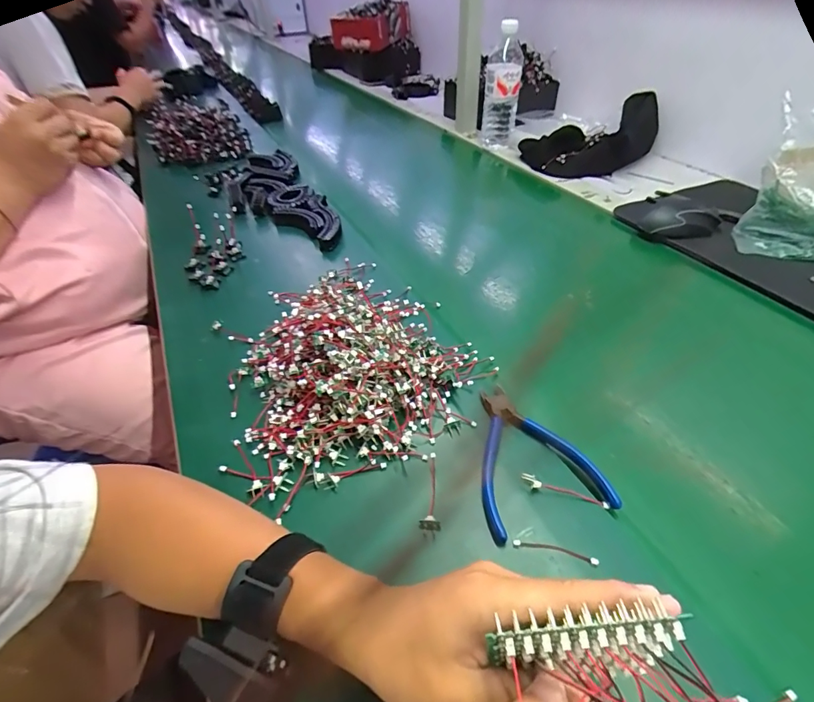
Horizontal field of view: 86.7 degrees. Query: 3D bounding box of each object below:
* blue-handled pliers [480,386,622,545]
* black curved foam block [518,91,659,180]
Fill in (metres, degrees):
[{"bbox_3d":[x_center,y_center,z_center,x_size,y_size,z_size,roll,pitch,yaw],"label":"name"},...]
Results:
[{"bbox_3d":[0.099,0.084,0.369,0.109,0.014,0.135,-11,43,-11],"label":"blue-handled pliers"},{"bbox_3d":[0.393,-0.424,0.868,0.303,0.072,0.160,-22,45,-3],"label":"black curved foam block"}]

